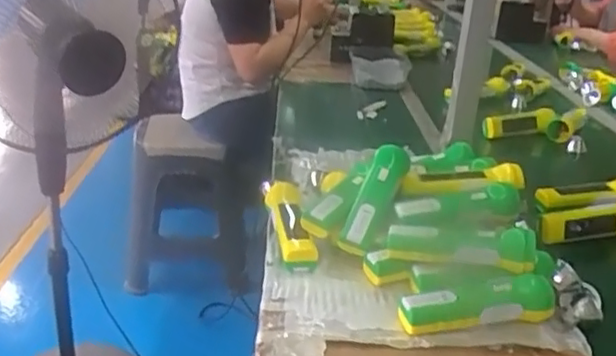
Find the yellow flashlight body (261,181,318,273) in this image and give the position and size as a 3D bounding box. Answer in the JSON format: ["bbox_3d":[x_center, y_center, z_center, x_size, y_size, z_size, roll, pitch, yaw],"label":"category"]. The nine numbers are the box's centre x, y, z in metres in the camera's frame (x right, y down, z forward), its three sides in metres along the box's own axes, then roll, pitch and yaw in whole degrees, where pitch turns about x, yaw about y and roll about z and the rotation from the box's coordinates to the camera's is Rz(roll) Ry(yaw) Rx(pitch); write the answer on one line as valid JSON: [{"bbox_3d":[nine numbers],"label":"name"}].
[{"bbox_3d":[-0.025,0.055,0.840,0.046,0.045,0.182,-1,23,-13],"label":"yellow flashlight body"}]

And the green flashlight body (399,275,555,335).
[{"bbox_3d":[0.183,0.136,0.688,0.175,0.043,0.043,-3,24,-17],"label":"green flashlight body"}]

